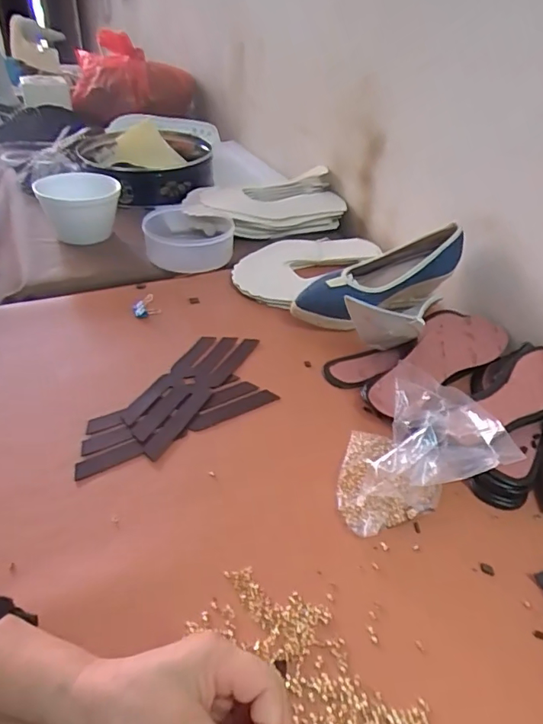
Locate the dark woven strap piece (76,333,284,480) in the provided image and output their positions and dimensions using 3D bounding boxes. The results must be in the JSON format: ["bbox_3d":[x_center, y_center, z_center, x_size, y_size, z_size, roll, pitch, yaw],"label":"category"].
[{"bbox_3d":[-0.109,0.037,0.564,0.246,0.007,0.130,-25,46,-30],"label":"dark woven strap piece"}]

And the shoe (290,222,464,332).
[{"bbox_3d":[0.147,-0.120,0.682,0.241,0.126,0.068,-9,40,-14],"label":"shoe"}]

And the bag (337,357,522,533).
[{"bbox_3d":[0.124,0.075,0.462,0.125,0.094,0.131,-2,39,-5],"label":"bag"}]

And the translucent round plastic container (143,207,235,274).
[{"bbox_3d":[-0.132,-0.199,0.803,0.137,0.055,0.141,-6,40,-10],"label":"translucent round plastic container"}]

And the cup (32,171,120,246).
[{"bbox_3d":[-0.313,-0.252,0.821,0.118,0.087,0.128,1,39,-1],"label":"cup"}]

